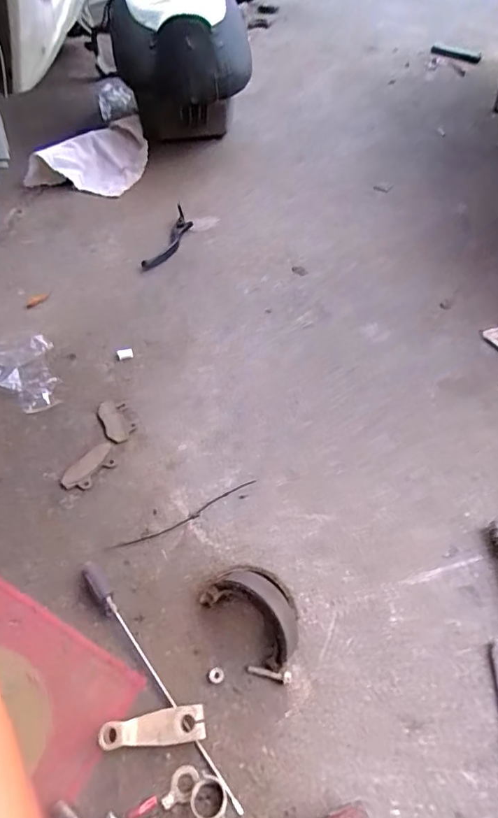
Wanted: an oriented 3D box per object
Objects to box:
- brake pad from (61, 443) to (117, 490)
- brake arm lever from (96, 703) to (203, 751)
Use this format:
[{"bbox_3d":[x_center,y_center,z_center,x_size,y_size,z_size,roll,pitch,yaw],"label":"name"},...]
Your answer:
[{"bbox_3d":[-0.198,0.074,0.572,0.038,0.009,0.072,34,62,25],"label":"brake pad"},{"bbox_3d":[-0.081,0.272,0.392,0.085,0.023,0.026,-7,53,-1],"label":"brake arm lever"}]

